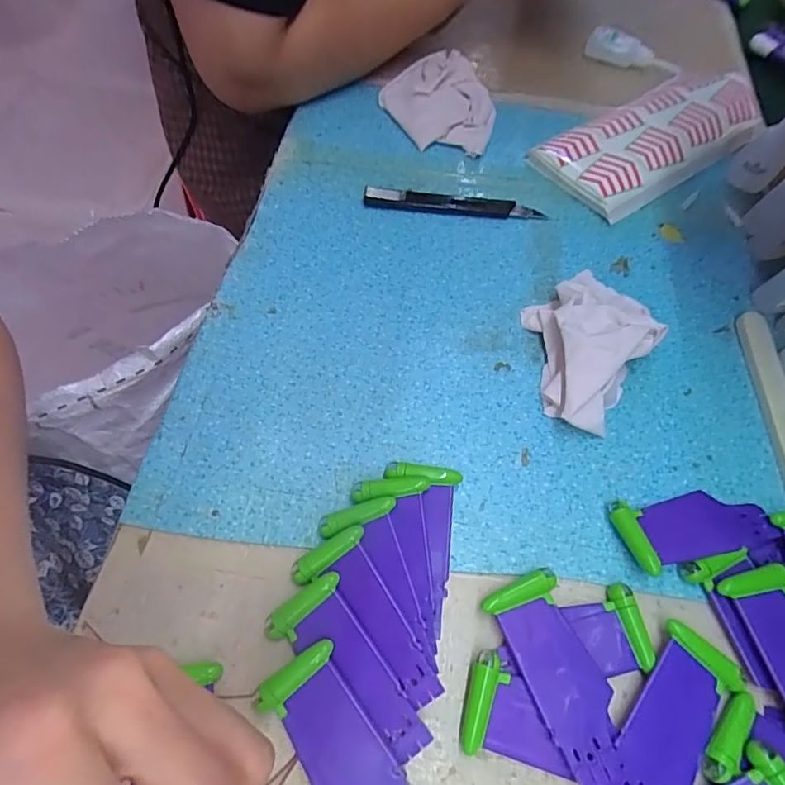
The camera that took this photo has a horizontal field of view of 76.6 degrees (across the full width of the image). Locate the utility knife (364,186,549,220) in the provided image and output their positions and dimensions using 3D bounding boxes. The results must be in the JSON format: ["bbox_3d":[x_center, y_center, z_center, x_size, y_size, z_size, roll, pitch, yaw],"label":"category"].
[{"bbox_3d":[0.050,-0.155,0.406,0.143,0.011,0.016,4,61,0],"label":"utility knife"}]

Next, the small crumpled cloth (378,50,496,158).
[{"bbox_3d":[0.043,-0.273,0.468,0.084,0.026,0.135,-18,64,-11],"label":"small crumpled cloth"}]

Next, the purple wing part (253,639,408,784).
[{"bbox_3d":[-0.025,0.167,0.230,0.039,0.016,0.089,-31,67,-17],"label":"purple wing part"}]

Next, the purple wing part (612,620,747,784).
[{"bbox_3d":[0.136,0.160,0.239,0.039,0.006,0.091,36,66,16],"label":"purple wing part"}]

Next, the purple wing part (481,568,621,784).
[{"bbox_3d":[0.084,0.140,0.249,0.040,0.012,0.090,-23,65,-14],"label":"purple wing part"}]

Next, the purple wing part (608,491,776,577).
[{"bbox_3d":[0.172,0.075,0.287,0.085,0.013,0.040,-12,63,-9],"label":"purple wing part"}]

